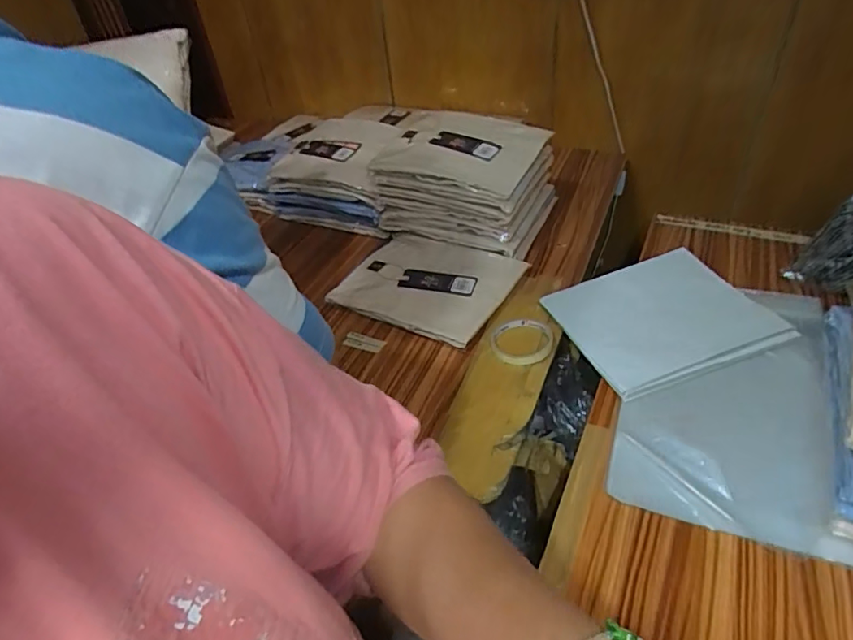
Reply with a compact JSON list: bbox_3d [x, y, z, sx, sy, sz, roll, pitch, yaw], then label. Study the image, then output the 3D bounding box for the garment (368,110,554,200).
[{"bbox_3d":[0.055,-0.294,0.885,0.249,0.046,0.211,17,44,23],"label":"garment"}]

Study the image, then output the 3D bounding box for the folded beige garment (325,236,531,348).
[{"bbox_3d":[0.003,-0.064,0.836,0.254,0.028,0.205,17,46,26],"label":"folded beige garment"}]

